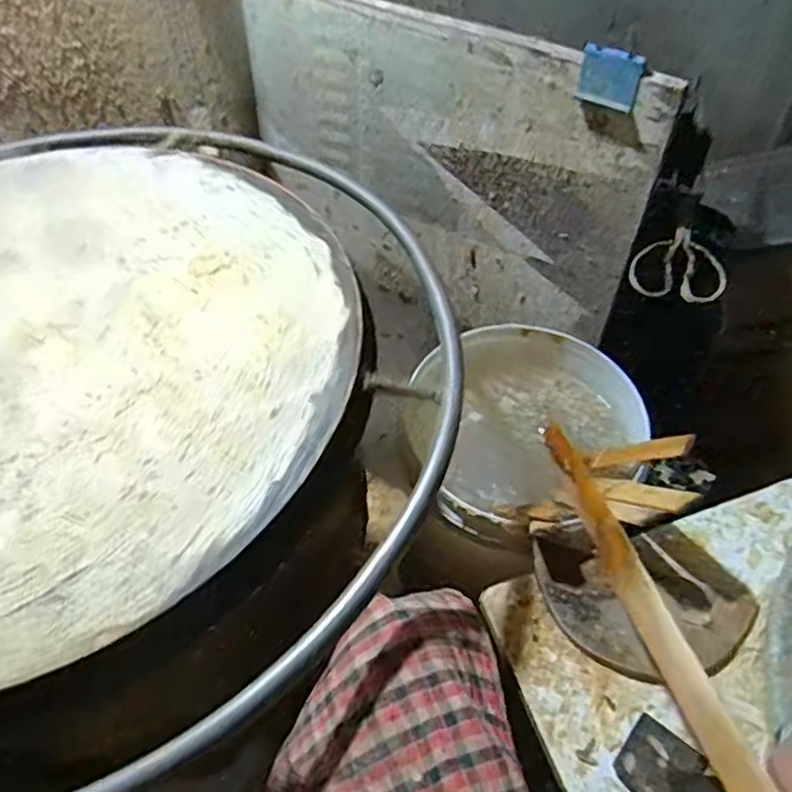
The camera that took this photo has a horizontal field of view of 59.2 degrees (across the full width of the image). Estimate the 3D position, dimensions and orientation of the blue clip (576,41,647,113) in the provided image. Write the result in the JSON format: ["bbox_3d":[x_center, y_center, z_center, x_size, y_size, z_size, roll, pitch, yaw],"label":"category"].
[{"bbox_3d":[0.235,-0.348,0.765,0.066,0.061,0.011,24,59,21],"label":"blue clip"}]

